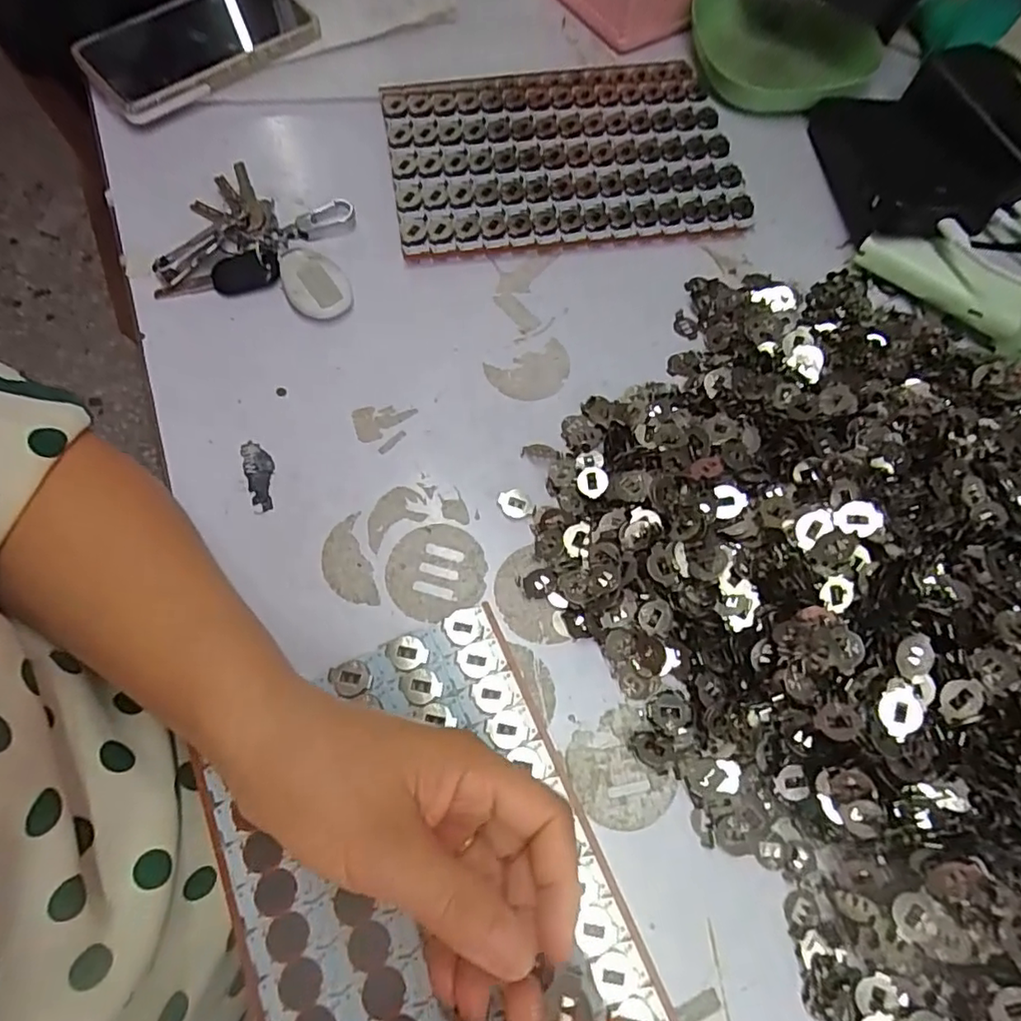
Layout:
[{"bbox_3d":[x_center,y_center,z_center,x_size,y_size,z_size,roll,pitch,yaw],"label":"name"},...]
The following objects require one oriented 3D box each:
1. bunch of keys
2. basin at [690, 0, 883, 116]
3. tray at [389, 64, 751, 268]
[{"bbox_3d":[-0.162,-0.189,0.406,0.124,0.016,0.118,9,68,1],"label":"bunch of keys"},{"bbox_3d":[0.216,-0.368,0.470,0.135,0.037,0.119,-2,68,-3],"label":"basin"},{"bbox_3d":[0.037,-0.259,0.439,0.246,0.018,0.164,-9,69,-6],"label":"tray"}]

